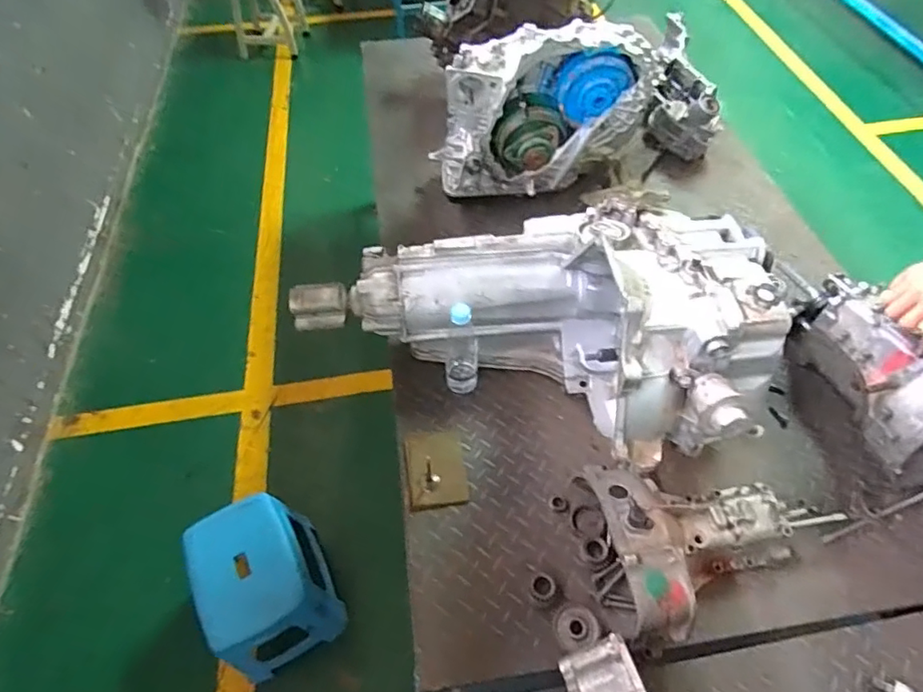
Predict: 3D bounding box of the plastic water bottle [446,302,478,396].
[{"bbox_3d":[0.001,0.001,1.046,0.066,0.244,0.073,1,55,3],"label":"plastic water bottle"}]

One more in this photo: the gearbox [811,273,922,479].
[{"bbox_3d":[0.807,0.019,0.940,0.286,0.241,0.367,-1,55,2],"label":"gearbox"}]

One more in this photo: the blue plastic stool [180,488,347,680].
[{"bbox_3d":[-0.480,0.598,1.377,0.268,0.332,0.317,-25,58,-14],"label":"blue plastic stool"}]

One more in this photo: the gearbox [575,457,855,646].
[{"bbox_3d":[0.401,0.292,0.856,0.388,0.152,0.254,-9,55,-4],"label":"gearbox"}]

